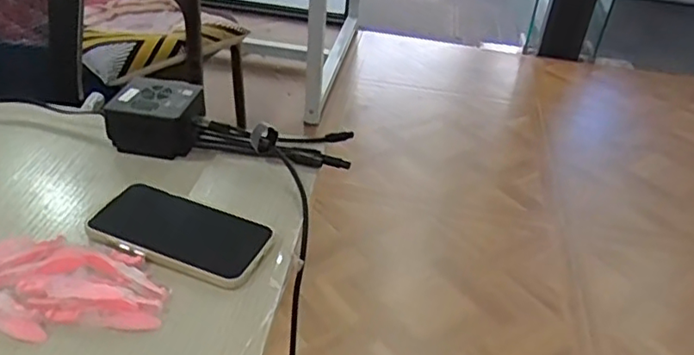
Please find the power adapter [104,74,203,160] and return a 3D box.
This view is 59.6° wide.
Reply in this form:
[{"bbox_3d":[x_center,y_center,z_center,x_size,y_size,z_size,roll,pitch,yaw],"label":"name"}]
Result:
[{"bbox_3d":[-0.188,-0.058,0.602,0.083,0.054,0.067,13,36,9],"label":"power adapter"}]

